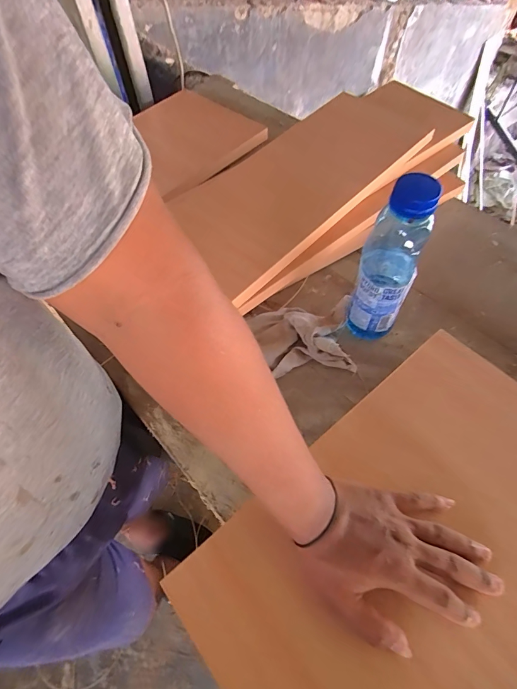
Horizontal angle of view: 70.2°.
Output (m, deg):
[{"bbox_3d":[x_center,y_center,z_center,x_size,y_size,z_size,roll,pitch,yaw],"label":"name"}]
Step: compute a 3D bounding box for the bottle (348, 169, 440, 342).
[{"bbox_3d":[0.143,-0.082,0.409,0.058,0.212,0.052,7,59,7],"label":"bottle"}]

